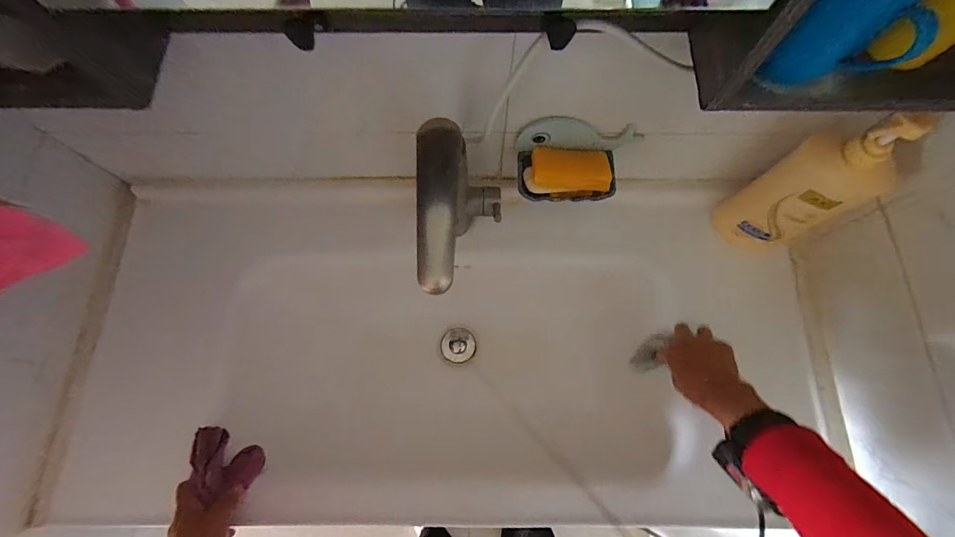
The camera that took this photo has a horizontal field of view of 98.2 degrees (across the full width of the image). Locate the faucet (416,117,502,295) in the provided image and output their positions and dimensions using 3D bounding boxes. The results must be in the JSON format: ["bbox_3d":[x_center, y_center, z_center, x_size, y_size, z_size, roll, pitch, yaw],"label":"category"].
[{"bbox_3d":[-0.016,-0.048,0.473,0.084,0.168,0.174,0,73,2],"label":"faucet"}]

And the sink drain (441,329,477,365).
[{"bbox_3d":[-0.032,0.134,0.723,0.059,0.014,0.057,0,73,2],"label":"sink drain"}]

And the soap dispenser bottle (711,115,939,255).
[{"bbox_3d":[0.395,-0.092,0.503,0.062,0.242,0.098,-29,74,-7],"label":"soap dispenser bottle"}]

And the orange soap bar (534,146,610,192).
[{"bbox_3d":[0.122,-0.130,0.543,0.100,0.026,0.053,1,101,-1],"label":"orange soap bar"}]

